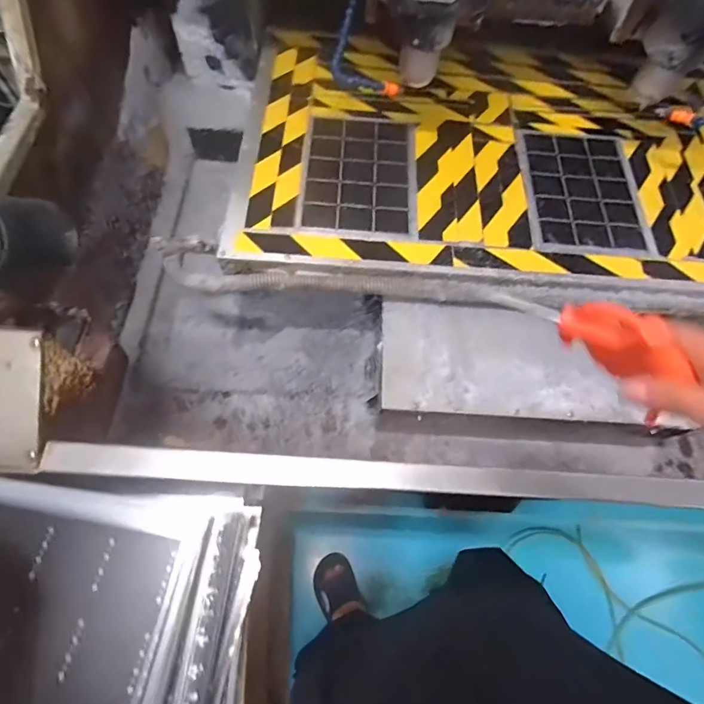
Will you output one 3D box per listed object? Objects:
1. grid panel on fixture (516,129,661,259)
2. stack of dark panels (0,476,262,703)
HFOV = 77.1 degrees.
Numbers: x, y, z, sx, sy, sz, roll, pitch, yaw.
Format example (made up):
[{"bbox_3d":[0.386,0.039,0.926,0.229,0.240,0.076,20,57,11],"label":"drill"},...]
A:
[{"bbox_3d":[0.400,-0.284,0.765,0.196,0.009,0.274,2,63,-2],"label":"grid panel on fixture"},{"bbox_3d":[-0.249,0.241,0.401,0.285,0.152,0.220,3,63,-2],"label":"stack of dark panels"}]

